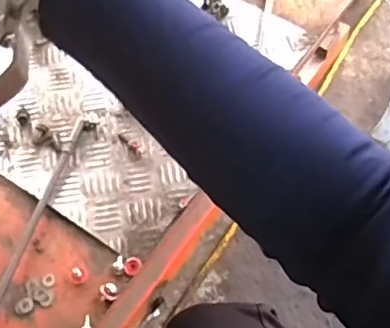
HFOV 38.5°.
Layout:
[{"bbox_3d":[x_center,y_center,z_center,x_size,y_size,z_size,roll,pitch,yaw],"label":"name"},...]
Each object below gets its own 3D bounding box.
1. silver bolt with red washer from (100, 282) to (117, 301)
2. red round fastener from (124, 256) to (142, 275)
[{"bbox_3d":[-0.088,0.130,0.572,0.018,0.011,0.018,-1,57,2],"label":"silver bolt with red washer"},{"bbox_3d":[-0.066,0.107,0.592,0.017,0.006,0.021,16,59,12],"label":"red round fastener"}]

